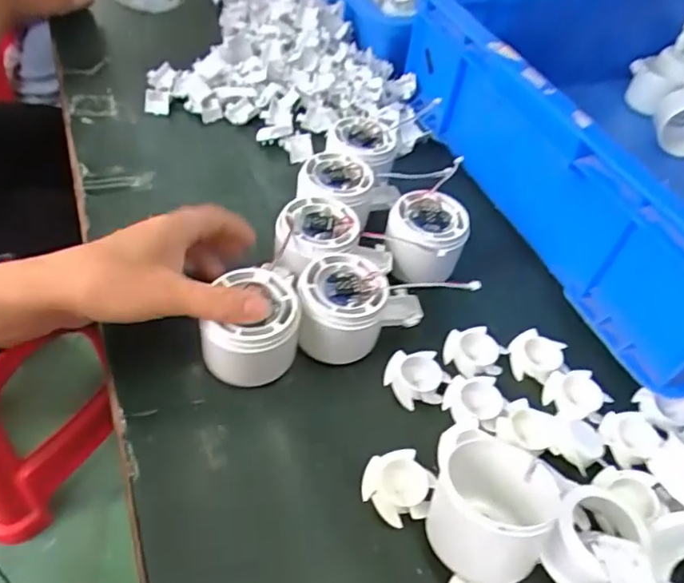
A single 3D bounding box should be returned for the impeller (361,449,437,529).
[{"bbox_3d":[0.033,0.112,0.327,0.041,0.014,0.038,-5,50,-14],"label":"impeller"}]

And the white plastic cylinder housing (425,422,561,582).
[{"bbox_3d":[0.076,0.115,0.299,0.057,0.053,0.061,5,48,-5],"label":"white plastic cylinder housing"}]

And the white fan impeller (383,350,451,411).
[{"bbox_3d":[0.049,0.056,0.376,0.041,0.012,0.035,-5,50,-14],"label":"white fan impeller"}]

